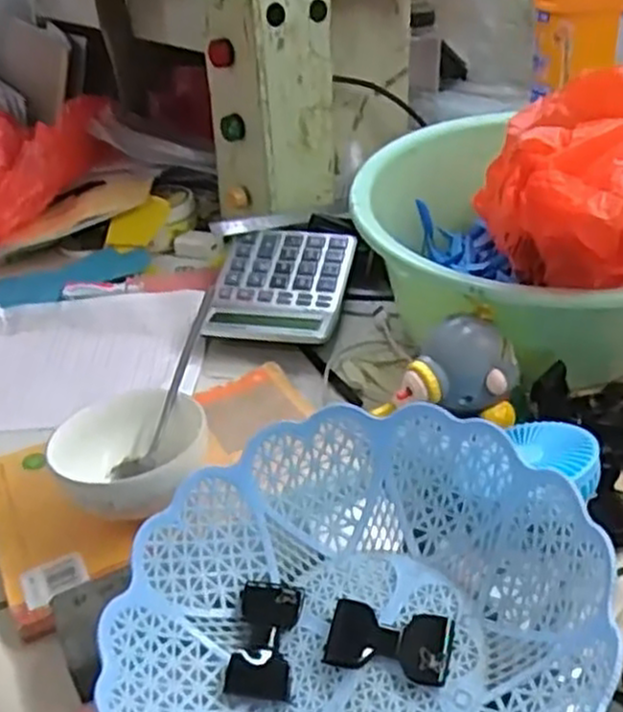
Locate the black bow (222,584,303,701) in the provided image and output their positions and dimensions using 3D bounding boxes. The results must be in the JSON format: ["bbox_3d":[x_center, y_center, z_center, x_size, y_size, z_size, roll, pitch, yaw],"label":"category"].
[{"bbox_3d":[-0.026,0.156,0.420,0.033,0.014,0.063,0,45,12],"label":"black bow"}]

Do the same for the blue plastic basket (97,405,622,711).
[{"bbox_3d":[0.019,0.139,0.399,0.236,0.100,0.212,-13,33,-9],"label":"blue plastic basket"}]

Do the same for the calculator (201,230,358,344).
[{"bbox_3d":[-0.032,-0.074,0.763,0.130,0.020,0.151,5,52,13],"label":"calculator"}]

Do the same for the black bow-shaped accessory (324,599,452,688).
[{"bbox_3d":[0.040,0.150,0.402,0.064,0.009,0.036,5,34,17],"label":"black bow-shaped accessory"}]

